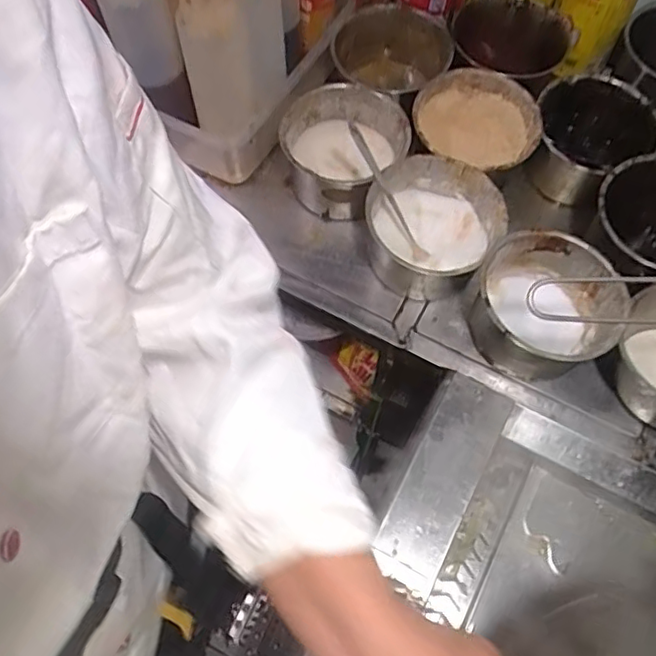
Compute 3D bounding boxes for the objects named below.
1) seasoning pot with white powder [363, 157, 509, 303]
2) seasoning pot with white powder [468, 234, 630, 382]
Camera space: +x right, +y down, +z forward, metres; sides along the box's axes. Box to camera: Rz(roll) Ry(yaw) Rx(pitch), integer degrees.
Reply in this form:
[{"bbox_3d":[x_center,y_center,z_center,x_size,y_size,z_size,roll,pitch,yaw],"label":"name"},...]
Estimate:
[{"bbox_3d":[0.115,-0.110,0.703,0.147,0.090,0.144,0,66,-1],"label":"seasoning pot with white powder"},{"bbox_3d":[0.239,-0.021,0.663,0.146,0.079,0.136,0,66,-1],"label":"seasoning pot with white powder"}]

